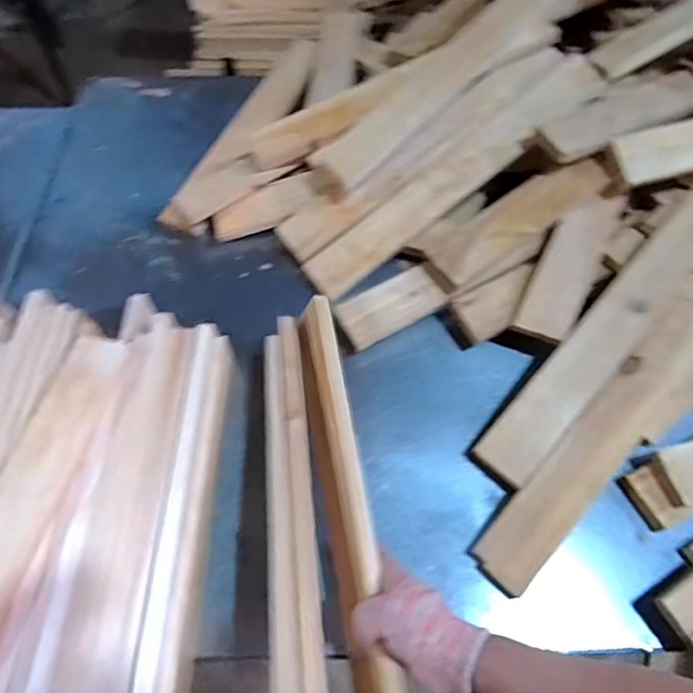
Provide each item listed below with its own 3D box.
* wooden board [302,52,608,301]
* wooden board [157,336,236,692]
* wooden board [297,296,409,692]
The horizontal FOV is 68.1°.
[{"bbox_3d":[0.158,-0.254,0.767,0.514,0.028,0.082,-39,67,-3],"label":"wooden board"},{"bbox_3d":[-0.161,0.229,0.549,0.022,0.075,0.510,0,61,1],"label":"wooden board"},{"bbox_3d":[-0.003,0.170,0.555,0.019,0.069,0.498,17,49,-41],"label":"wooden board"}]

